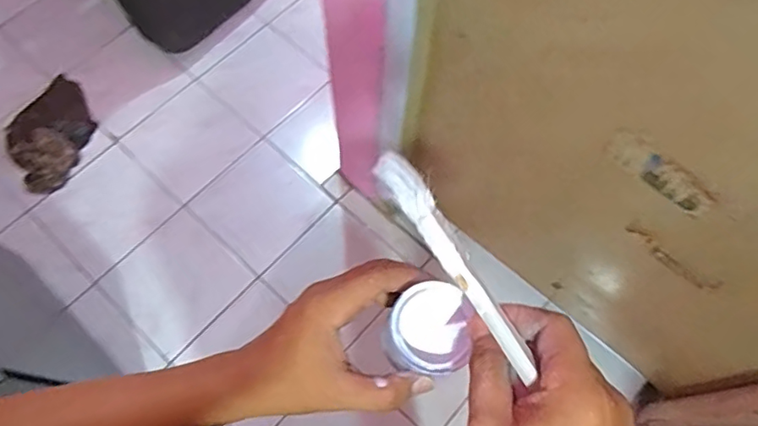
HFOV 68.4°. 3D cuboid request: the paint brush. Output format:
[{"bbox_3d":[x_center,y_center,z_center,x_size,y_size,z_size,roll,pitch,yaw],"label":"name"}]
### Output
[{"bbox_3d":[0.038,0.026,0.274,0.021,0.012,0.128,-37,98,-14],"label":"paint brush"}]

